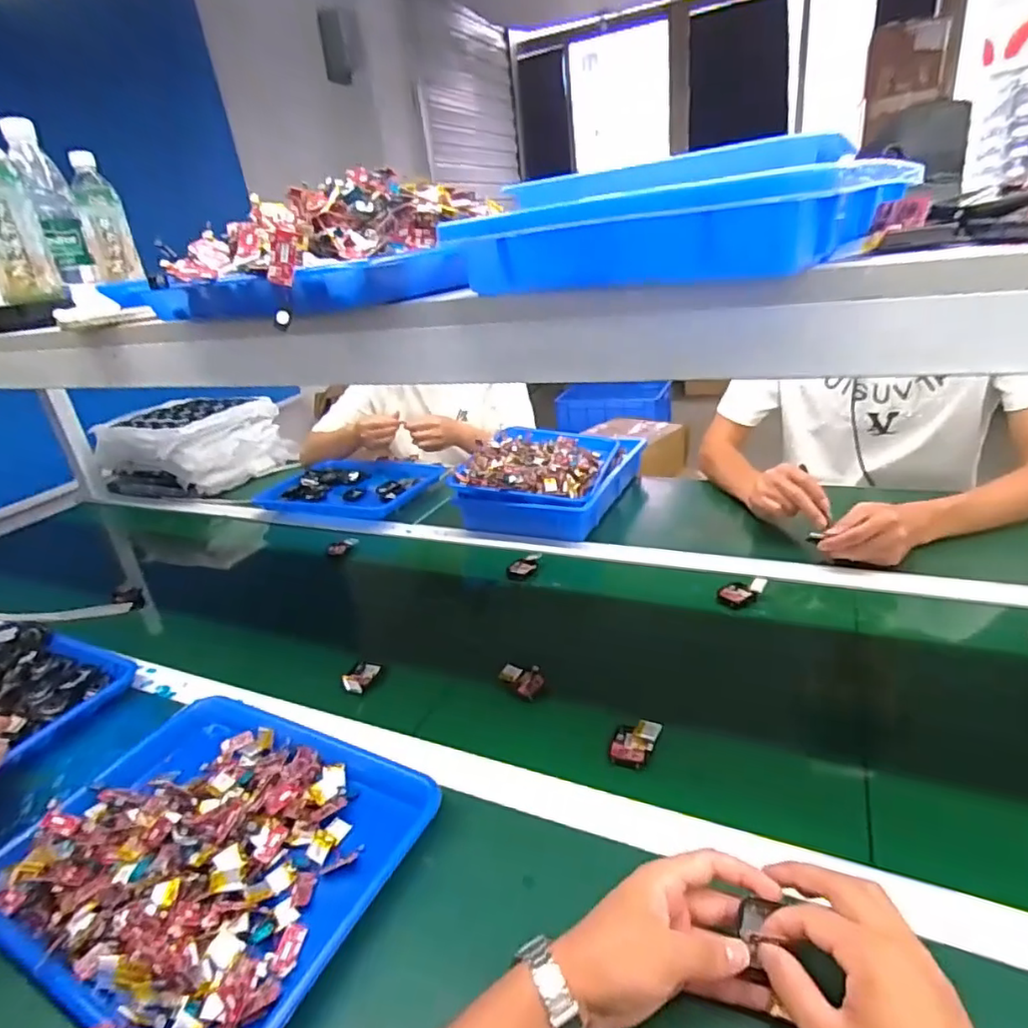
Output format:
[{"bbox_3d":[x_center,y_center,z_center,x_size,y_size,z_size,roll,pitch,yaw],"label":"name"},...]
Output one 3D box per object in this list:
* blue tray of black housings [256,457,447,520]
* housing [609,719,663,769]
[{"bbox_3d":[-0.337,-0.061,1.263,0.355,0.036,0.250,6,27,27],"label":"blue tray of black housings"},{"bbox_3d":[0.114,0.214,0.574,0.037,0.008,0.051,14,44,24],"label":"housing"}]

